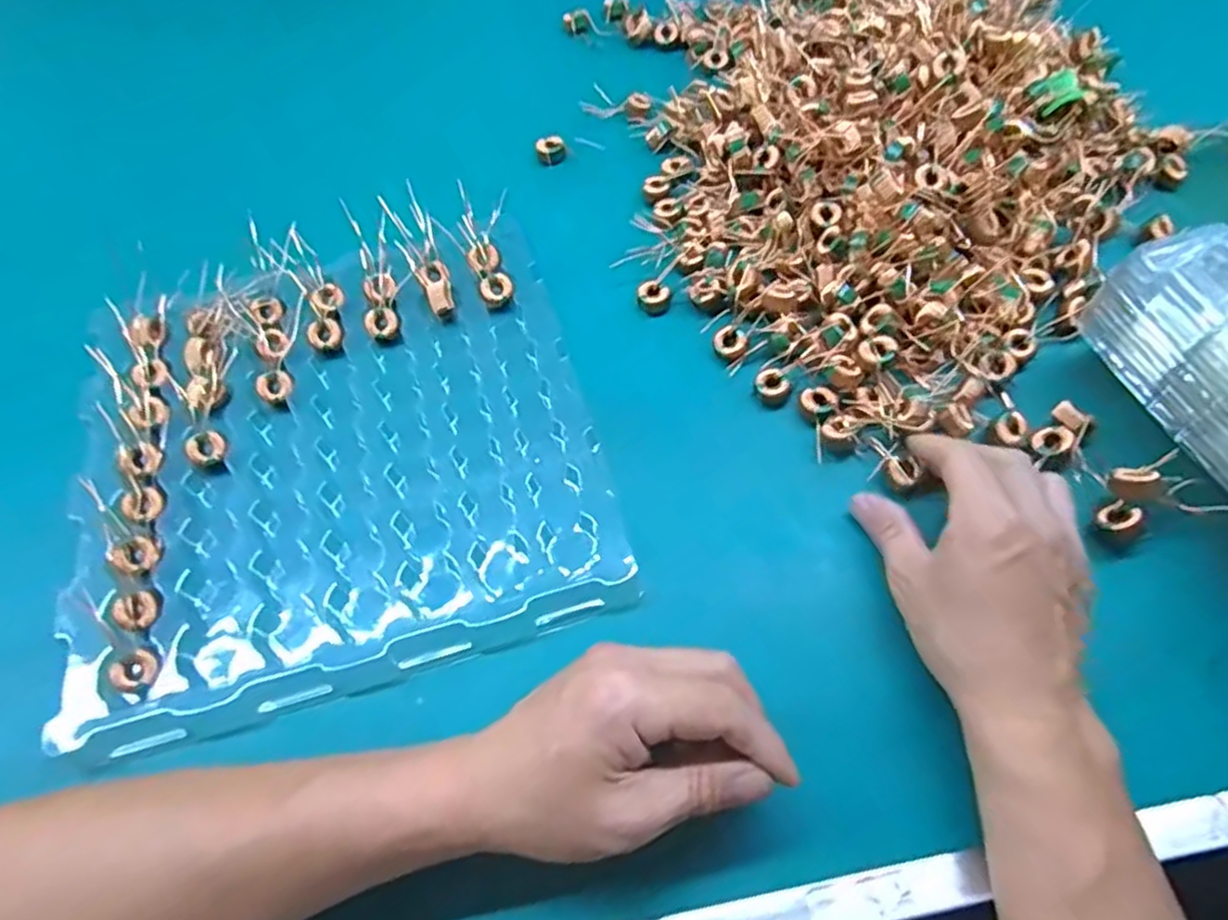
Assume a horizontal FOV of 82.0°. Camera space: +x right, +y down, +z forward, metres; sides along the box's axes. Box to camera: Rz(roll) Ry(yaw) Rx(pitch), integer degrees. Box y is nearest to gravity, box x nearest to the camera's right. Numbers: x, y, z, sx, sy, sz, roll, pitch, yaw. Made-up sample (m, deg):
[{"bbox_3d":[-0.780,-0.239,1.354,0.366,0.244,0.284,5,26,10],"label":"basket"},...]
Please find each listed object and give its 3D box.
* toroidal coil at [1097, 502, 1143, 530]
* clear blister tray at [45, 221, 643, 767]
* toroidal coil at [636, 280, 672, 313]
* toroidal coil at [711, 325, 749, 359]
[{"bbox_3d":[0.262,0.029,0.367,0.016,0.013,0.014,-26,64,-11],"label":"toroidal coil"},{"bbox_3d":[-0.161,-0.009,0.411,0.284,0.024,0.278,-16,63,-6],"label":"clear blister tray"},{"bbox_3d":[0.026,-0.108,0.465,0.022,0.006,0.020,-1,62,2],"label":"toroidal coil"},{"bbox_3d":[0.073,-0.073,0.440,0.022,0.007,0.020,-1,62,2],"label":"toroidal coil"}]

